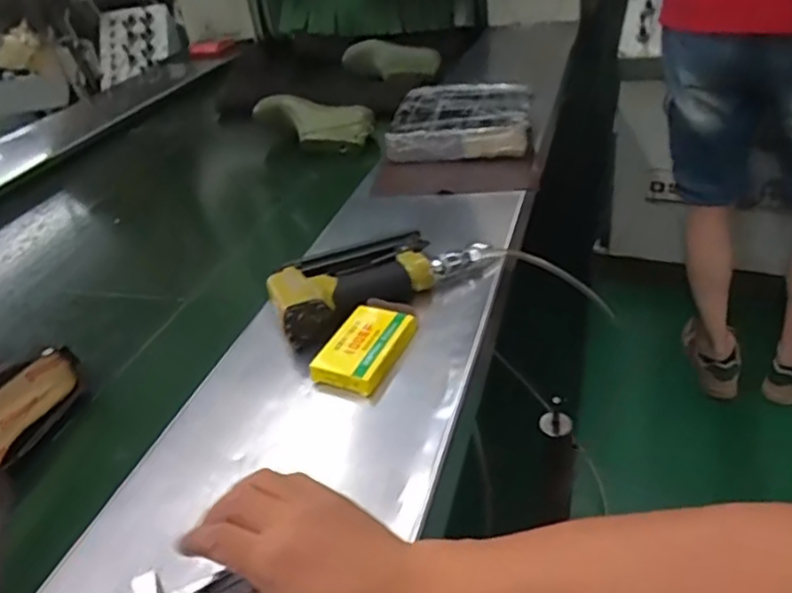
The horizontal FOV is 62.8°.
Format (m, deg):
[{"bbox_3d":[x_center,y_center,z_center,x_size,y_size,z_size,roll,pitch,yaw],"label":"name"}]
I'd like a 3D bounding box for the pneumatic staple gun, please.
[{"bbox_3d":[-0.026,-0.028,0.721,0.258,0.048,0.128,-25,36,-27],"label":"pneumatic staple gun"}]

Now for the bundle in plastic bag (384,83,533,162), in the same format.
[{"bbox_3d":[0.110,-0.293,1.066,0.223,0.053,0.211,1,33,13],"label":"bundle in plastic bag"}]

